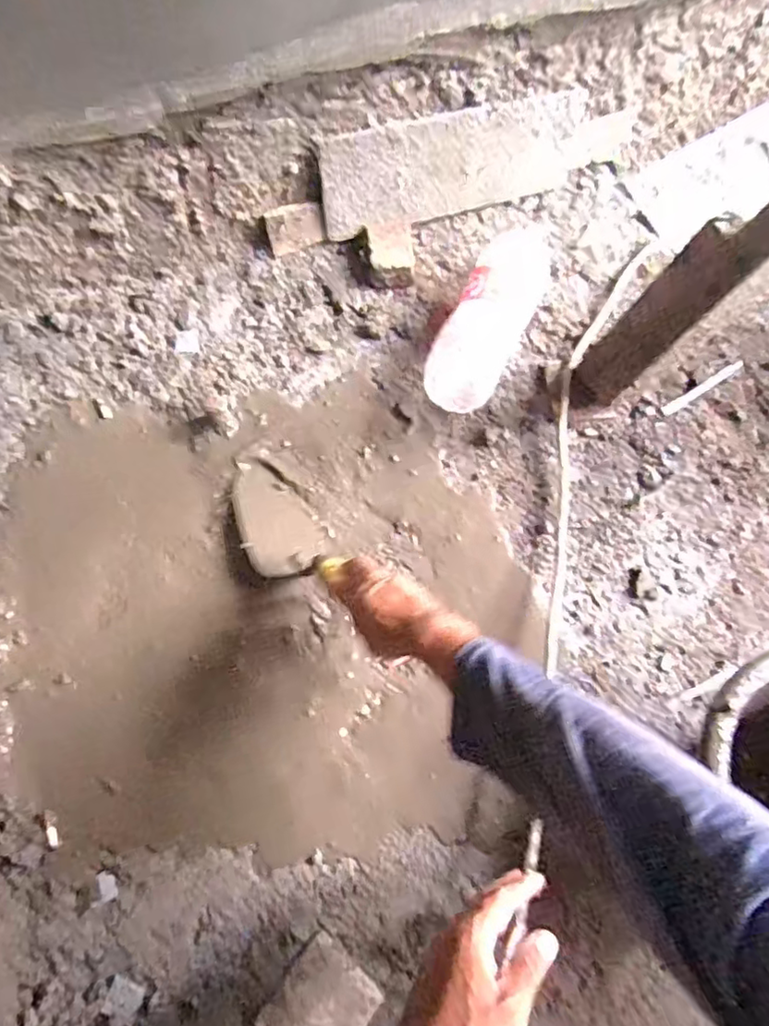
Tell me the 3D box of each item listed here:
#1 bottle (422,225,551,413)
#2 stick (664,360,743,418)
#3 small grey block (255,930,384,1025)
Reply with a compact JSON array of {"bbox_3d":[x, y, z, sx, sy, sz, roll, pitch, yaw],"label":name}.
[{"bbox_3d":[0.152,-0.281,0.852,0.093,0.067,0.348,23,67,8],"label":"bottle"},{"bbox_3d":[0.434,-0.171,0.848,0.149,0.005,0.015,-30,71,-14],"label":"stick"},{"bbox_3d":[-0.057,0.435,0.556,0.075,0.012,0.085,39,70,14],"label":"small grey block"}]

